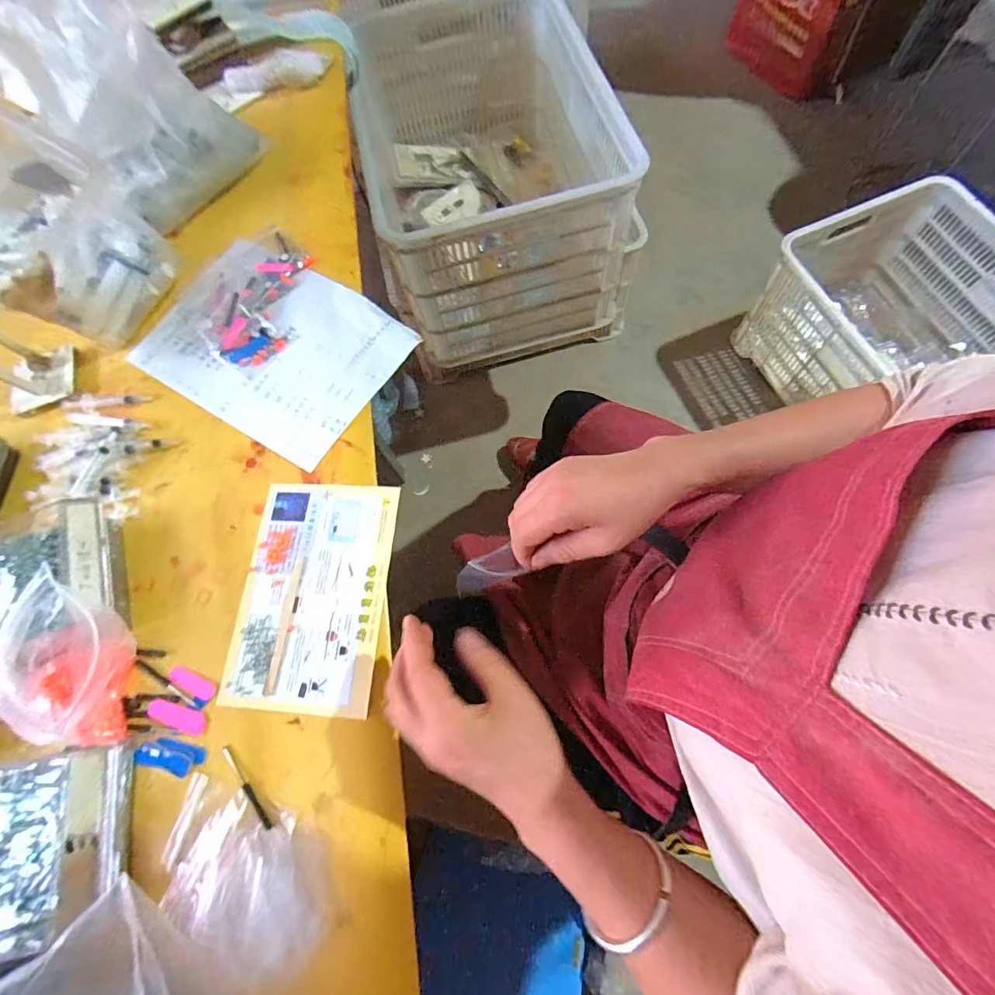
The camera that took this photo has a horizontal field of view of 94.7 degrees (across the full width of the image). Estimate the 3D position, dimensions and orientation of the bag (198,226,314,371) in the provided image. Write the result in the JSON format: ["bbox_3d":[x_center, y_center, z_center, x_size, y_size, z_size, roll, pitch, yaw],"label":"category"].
[{"bbox_3d":[-0.290,-0.245,0.545,0.115,0.018,0.198,1,71,6],"label":"bag"}]

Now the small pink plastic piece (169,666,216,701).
[{"bbox_3d":[-0.271,0.164,0.405,0.046,0.004,0.016,22,74,12],"label":"small pink plastic piece"}]

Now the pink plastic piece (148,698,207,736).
[{"bbox_3d":[-0.277,0.189,0.395,0.053,0.004,0.017,16,73,11],"label":"pink plastic piece"}]

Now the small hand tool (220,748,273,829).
[{"bbox_3d":[-0.205,0.237,0.375,0.006,0.004,0.075,-42,72,-9],"label":"small hand tool"}]

